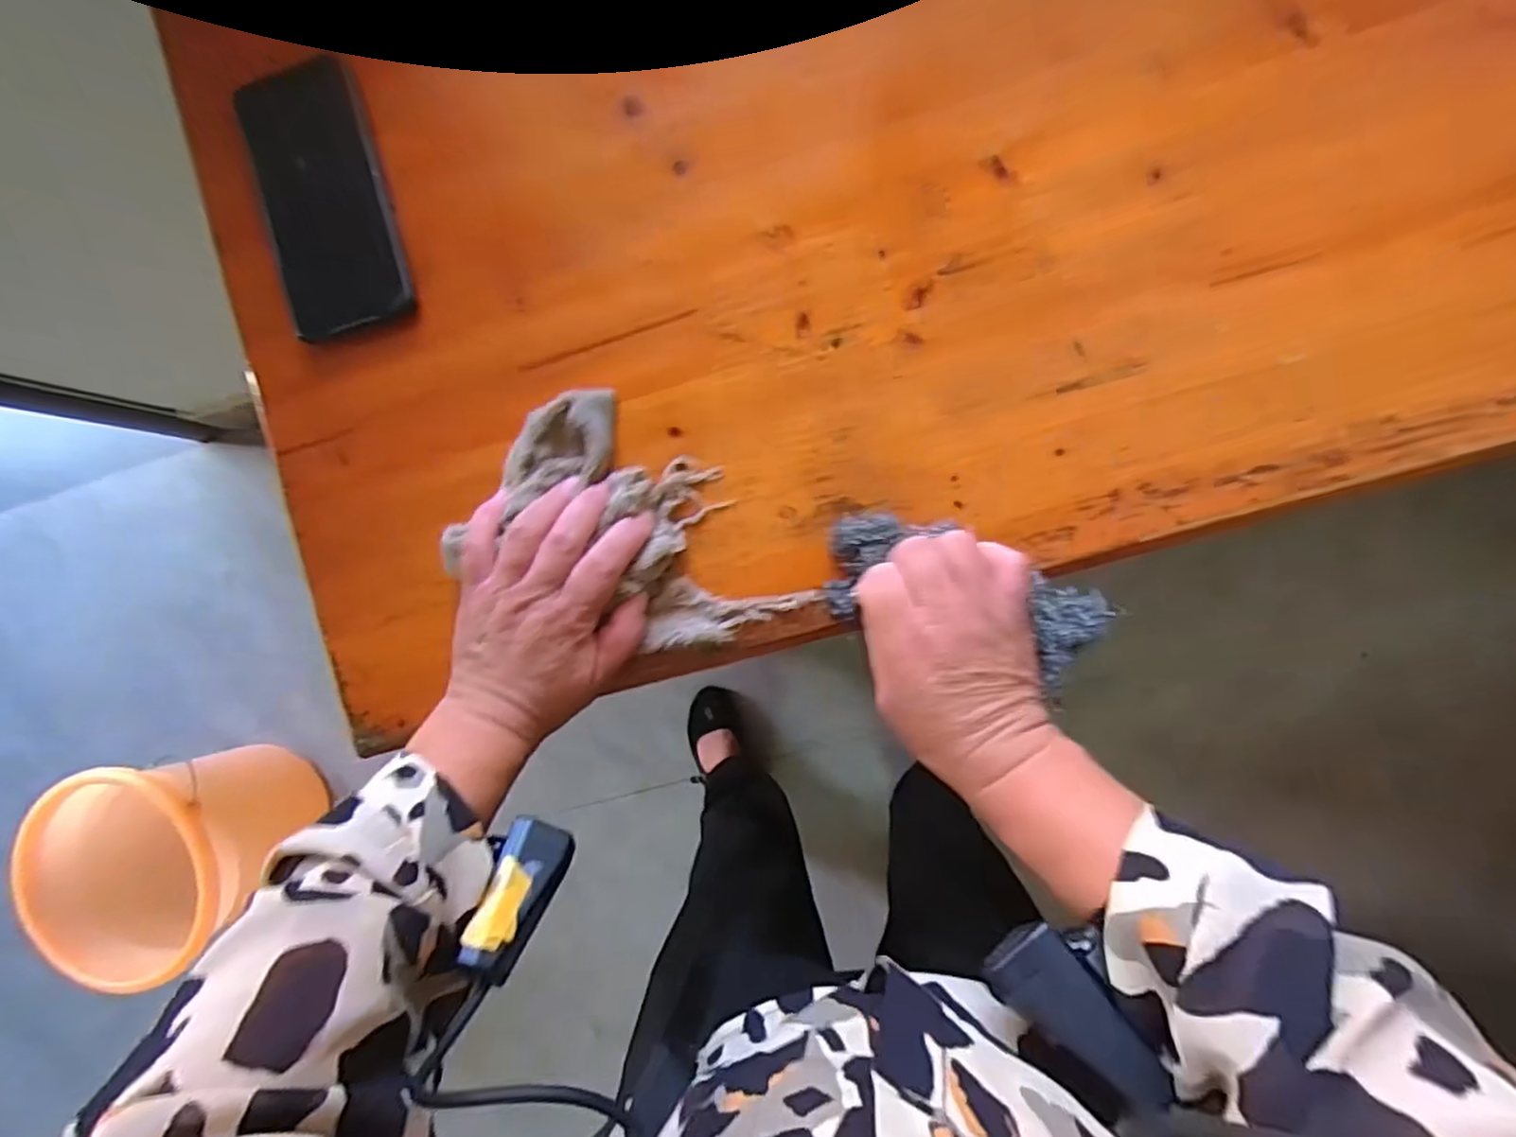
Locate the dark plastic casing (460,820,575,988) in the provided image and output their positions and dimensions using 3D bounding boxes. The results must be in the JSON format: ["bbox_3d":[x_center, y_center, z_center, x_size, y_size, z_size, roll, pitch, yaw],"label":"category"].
[{"bbox_3d":[-0.115,0.157,0.334,0.028,0.070,0.023,9,137,6],"label":"dark plastic casing"}]

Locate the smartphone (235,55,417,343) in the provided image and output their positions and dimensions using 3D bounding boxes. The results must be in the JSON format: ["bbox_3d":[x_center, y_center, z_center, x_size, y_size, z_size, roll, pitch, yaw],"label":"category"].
[{"bbox_3d":[-0.262,-0.224,0.422,0.075,0.016,0.157,-13,95,-1],"label":"smartphone"}]

